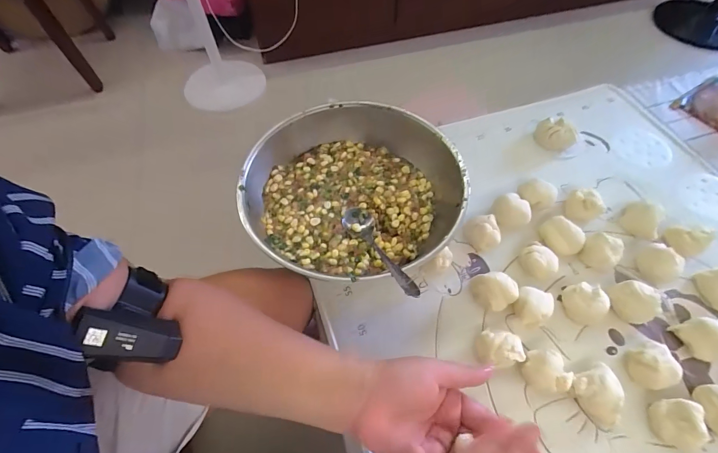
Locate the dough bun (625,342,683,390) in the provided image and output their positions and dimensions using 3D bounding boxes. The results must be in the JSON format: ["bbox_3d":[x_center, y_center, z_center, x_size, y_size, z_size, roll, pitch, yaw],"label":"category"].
[{"bbox_3d":[0.300,0.146,0.367,0.042,0.027,0.040,-1,58,1],"label":"dough bun"}]

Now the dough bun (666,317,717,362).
[{"bbox_3d":[0.370,0.119,0.380,0.038,0.030,0.044,-18,59,-10],"label":"dough bun"}]

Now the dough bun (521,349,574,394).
[{"bbox_3d":[0.191,0.150,0.367,0.036,0.032,0.044,-26,61,-14],"label":"dough bun"}]

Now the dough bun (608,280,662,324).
[{"bbox_3d":[0.306,0.085,0.400,0.038,0.032,0.046,-21,60,-12],"label":"dough bun"}]

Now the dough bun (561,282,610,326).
[{"bbox_3d":[0.254,0.087,0.403,0.040,0.038,0.046,-21,60,-12],"label":"dough bun"}]

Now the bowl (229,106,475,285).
[{"bbox_3d":[-0.008,-0.042,0.460,0.266,0.080,0.250,-1,58,1],"label":"bowl"}]

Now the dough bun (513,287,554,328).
[{"bbox_3d":[0.194,0.093,0.401,0.037,0.032,0.040,-1,58,1],"label":"dough bun"}]

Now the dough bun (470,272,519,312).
[{"bbox_3d":[0.156,0.073,0.412,0.041,0.030,0.043,-1,58,1],"label":"dough bun"}]

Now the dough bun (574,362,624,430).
[{"bbox_3d":[0.240,0.169,0.355,0.044,0.023,0.050,-18,59,-10],"label":"dough bun"}]

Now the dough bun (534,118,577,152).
[{"bbox_3d":[0.300,-0.139,0.546,0.056,0.038,0.056,31,63,19],"label":"dough bun"}]

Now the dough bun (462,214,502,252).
[{"bbox_3d":[0.158,0.007,0.454,0.044,0.033,0.038,28,63,18],"label":"dough bun"}]

